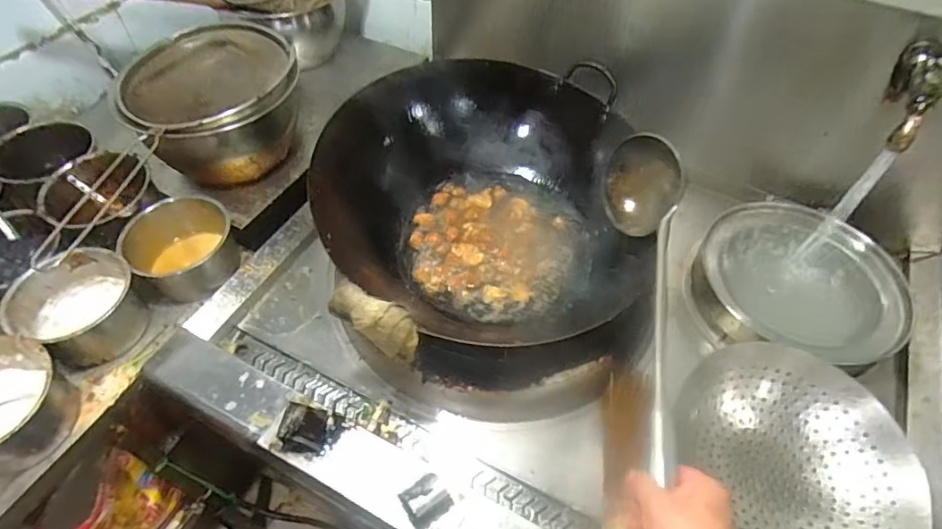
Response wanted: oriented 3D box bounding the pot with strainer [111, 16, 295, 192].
[{"bbox_3d":[-0.433,-0.275,0.927,0.285,0.141,0.242,-32,60,-24],"label":"pot with strainer"}]

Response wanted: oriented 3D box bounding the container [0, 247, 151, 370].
[{"bbox_3d":[-0.542,0.061,0.752,0.138,0.086,0.143,29,56,18],"label":"container"}]

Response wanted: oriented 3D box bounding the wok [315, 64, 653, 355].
[{"bbox_3d":[0.024,-0.094,0.785,0.457,0.165,0.419,-5,53,-7],"label":"wok"}]

